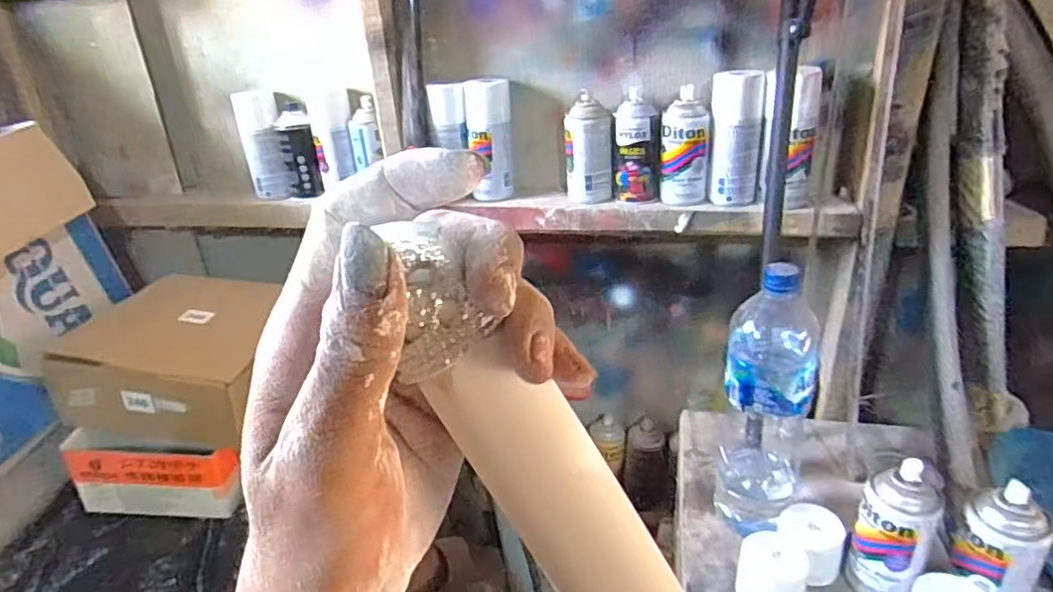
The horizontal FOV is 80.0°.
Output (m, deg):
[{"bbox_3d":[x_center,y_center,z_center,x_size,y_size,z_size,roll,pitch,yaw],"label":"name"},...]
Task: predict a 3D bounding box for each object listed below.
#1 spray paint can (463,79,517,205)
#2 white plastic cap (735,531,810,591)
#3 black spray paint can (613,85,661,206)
[{"bbox_3d":[-0.052,-0.226,0.912,0.065,0.161,0.060,-6,27,-4],"label":"spray paint can"},{"bbox_3d":[0.247,0.281,0.633,0.064,0.054,0.060,-3,27,2],"label":"white plastic cap"},{"bbox_3d":[0.154,-0.208,0.875,0.064,0.137,0.068,1,28,10],"label":"black spray paint can"}]

